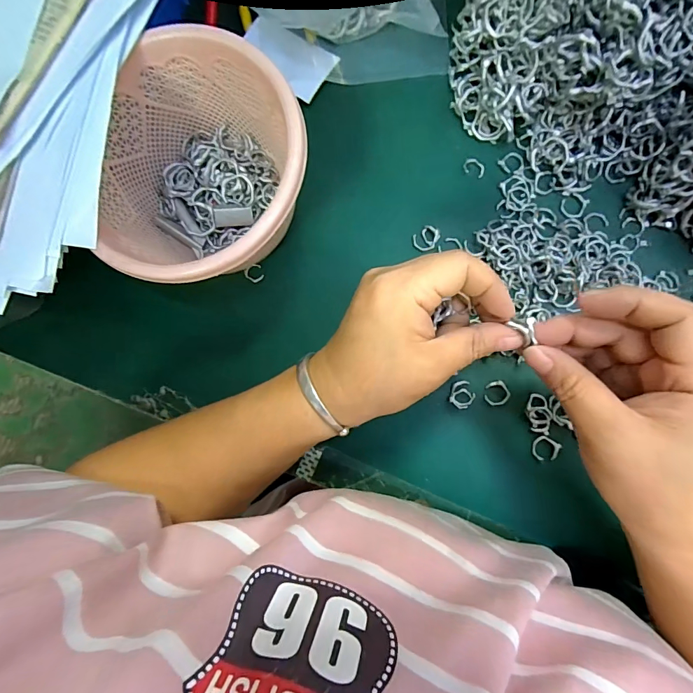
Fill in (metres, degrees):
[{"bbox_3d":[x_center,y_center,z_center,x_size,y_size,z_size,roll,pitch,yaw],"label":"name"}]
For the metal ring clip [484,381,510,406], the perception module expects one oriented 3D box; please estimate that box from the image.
[{"bbox_3d":[0.108,0.034,0.288,0.017,0.004,0.017,0,86,7],"label":"metal ring clip"}]

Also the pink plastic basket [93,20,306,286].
[{"bbox_3d":[-0.091,-0.110,0.274,0.135,0.088,0.142,0,86,7],"label":"pink plastic basket"}]

